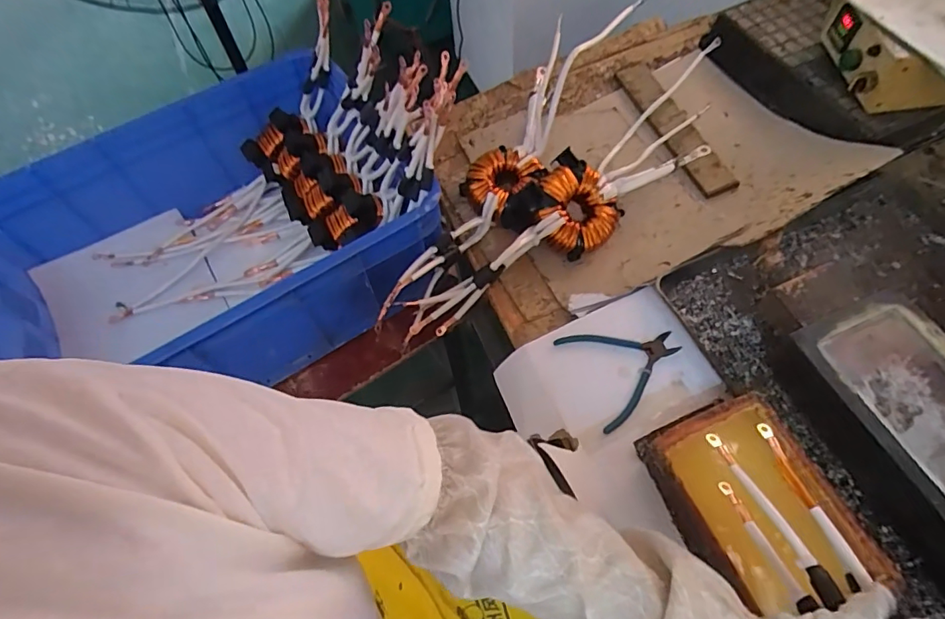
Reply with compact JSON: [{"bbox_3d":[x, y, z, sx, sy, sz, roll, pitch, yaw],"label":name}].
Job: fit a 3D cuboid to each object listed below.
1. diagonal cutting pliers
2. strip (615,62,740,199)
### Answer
[{"bbox_3d":[0.188,0.066,0.618,0.131,0.009,0.124,-24,62,-9],"label":"diagonal cutting pliers"},{"bbox_3d":[0.325,-0.304,0.820,0.060,0.021,0.296,-17,61,-5],"label":"strip"}]

